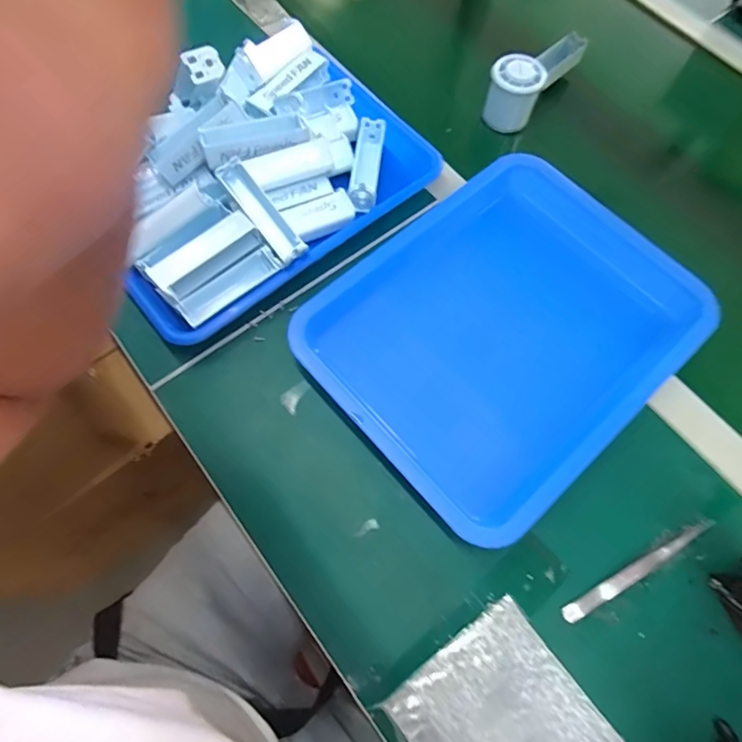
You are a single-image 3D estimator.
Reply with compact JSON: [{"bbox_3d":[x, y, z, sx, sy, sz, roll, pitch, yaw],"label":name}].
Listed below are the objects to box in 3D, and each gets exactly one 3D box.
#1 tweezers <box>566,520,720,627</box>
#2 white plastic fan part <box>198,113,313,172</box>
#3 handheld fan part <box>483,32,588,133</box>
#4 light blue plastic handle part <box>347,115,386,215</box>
[{"bbox_3d":[0.212,0.156,0.382,0.140,0.011,0.013,-28,72,-12],"label":"tweezers"},{"bbox_3d":[-0.109,-0.222,0.456,0.097,0.020,0.034,-19,70,-9],"label":"white plastic fan part"},{"bbox_3d":[0.190,-0.338,0.562,0.051,0.072,0.139,38,72,12],"label":"handheld fan part"},{"bbox_3d":[-0.004,-0.218,0.498,0.027,0.015,0.105,7,68,1],"label":"light blue plastic handle part"}]

